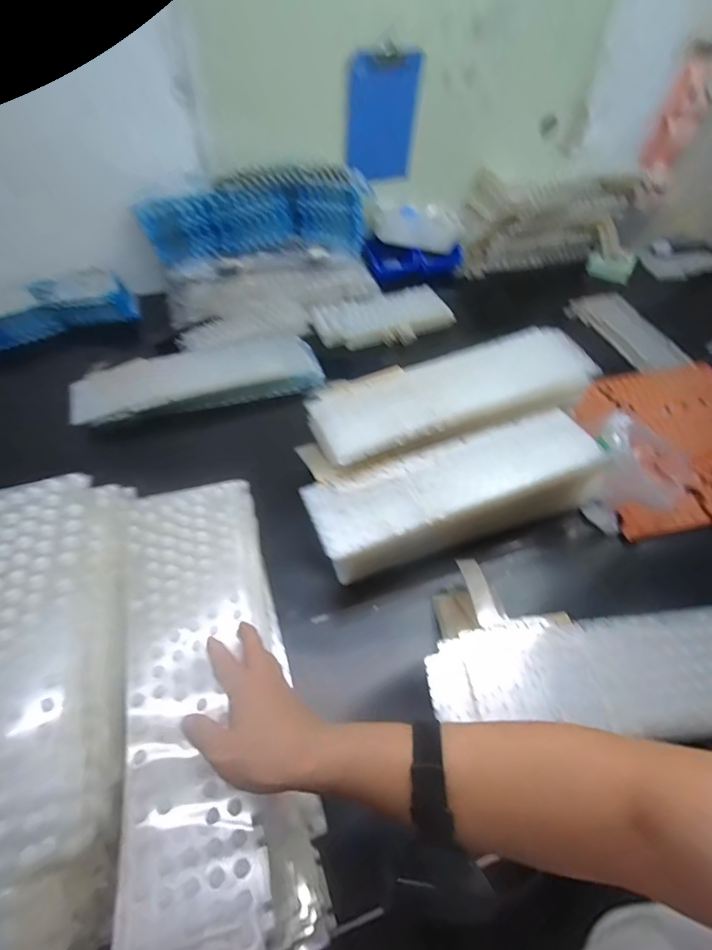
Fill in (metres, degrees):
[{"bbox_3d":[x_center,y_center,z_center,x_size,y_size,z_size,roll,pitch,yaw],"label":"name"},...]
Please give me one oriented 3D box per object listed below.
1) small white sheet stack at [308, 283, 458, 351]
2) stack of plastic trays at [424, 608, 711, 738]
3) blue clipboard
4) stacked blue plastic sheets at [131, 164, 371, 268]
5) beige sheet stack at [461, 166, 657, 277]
[{"bbox_3d":[0.063,-0.355,1.040,0.316,0.043,0.141,-17,53,-14],"label":"small white sheet stack"},{"bbox_3d":[0.313,0.235,0.531,0.446,0.080,0.125,-2,51,-2],"label":"stack of plastic trays"},{"bbox_3d":[0.056,-0.755,0.964,0.145,0.212,0.022,-4,51,-4],"label":"blue clipboard"},{"bbox_3d":[-0.201,-0.543,0.949,0.467,0.143,0.066,-11,52,-10],"label":"stacked blue plastic sheets"},{"bbox_3d":[0.504,-0.669,1.180,0.468,0.211,0.092,-8,51,-7],"label":"beige sheet stack"}]

